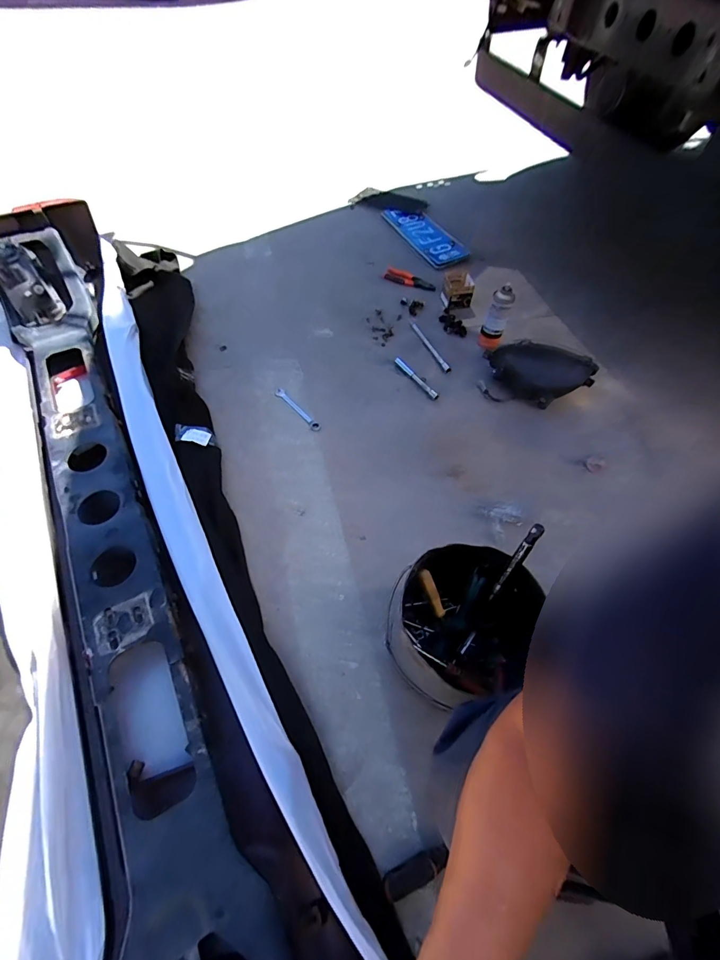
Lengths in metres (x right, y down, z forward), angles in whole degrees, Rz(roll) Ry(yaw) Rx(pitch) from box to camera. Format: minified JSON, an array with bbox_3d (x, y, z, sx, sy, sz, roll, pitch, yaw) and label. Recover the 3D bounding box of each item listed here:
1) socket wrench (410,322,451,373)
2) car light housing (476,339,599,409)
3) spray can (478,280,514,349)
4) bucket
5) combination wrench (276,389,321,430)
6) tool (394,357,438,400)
[{"bbox_3d":[0.214,-0.409,1.206,0.022,0.017,0.224,-21,61,-14],"label":"socket wrench"},{"bbox_3d":[0.470,-0.274,1.057,0.281,0.131,0.112,16,59,9],"label":"car light housing"},{"bbox_3d":[0.395,-0.464,1.148,0.063,0.179,0.060,1,58,-1],"label":"spray can"},{"bbox_3d":[0.165,0.244,0.677,0.234,0.207,0.227,1,58,-1],"label":"bucket"},{"bbox_3d":[-0.172,-0.194,1.081,0.027,0.005,0.188,-36,66,-21],"label":"combination wrench"},{"bbox_3d":[0.161,-0.293,1.130,0.020,0.014,0.181,-32,65,-19],"label":"tool"}]

